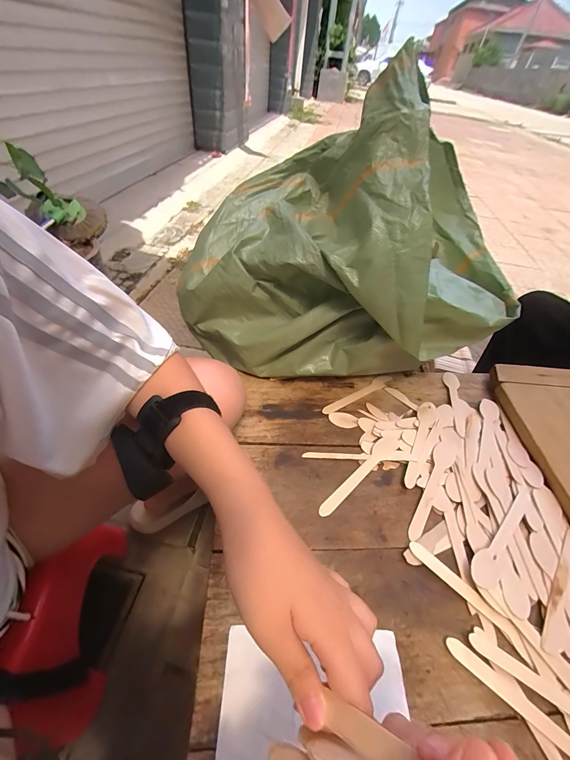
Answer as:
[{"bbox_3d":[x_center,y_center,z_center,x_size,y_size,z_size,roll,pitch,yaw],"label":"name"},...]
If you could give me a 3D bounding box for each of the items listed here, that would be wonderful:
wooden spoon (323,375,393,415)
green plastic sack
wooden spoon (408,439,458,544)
[{"bbox_3d":[0.124,0.024,0.522,0.149,0.010,0.019,-28,54,-26],"label":"wooden spoon"},{"bbox_3d":[0.139,-0.219,0.514,0.444,0.339,0.478,30,52,23],"label":"green plastic sack"},{"bbox_3d":[0.194,0.138,0.412,0.027,0.005,0.164,30,53,23],"label":"wooden spoon"}]

